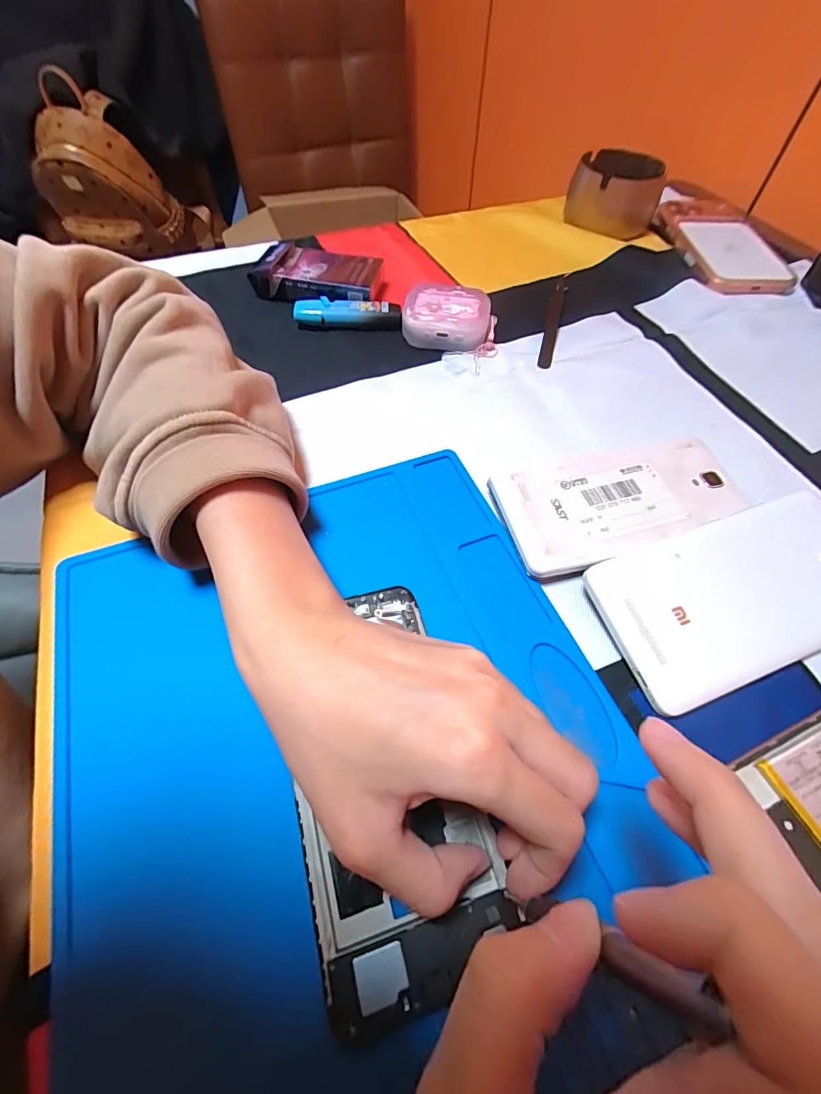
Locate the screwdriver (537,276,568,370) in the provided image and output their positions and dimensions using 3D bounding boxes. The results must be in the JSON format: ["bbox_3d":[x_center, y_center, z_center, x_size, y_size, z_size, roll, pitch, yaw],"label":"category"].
[{"bbox_3d":[0.118,-0.189,0.369,0.012,0.011,0.133,15,58,8],"label":"screwdriver"}]

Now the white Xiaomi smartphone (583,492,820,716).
[{"bbox_3d":[0.168,0.023,0.227,0.149,0.015,0.074,-17,60,-12],"label":"white Xiaomi smartphone"}]

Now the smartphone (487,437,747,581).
[{"bbox_3d":[0.121,-0.026,0.258,0.143,0.014,0.063,-15,59,-11],"label":"smartphone"}]

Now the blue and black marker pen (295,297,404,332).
[{"bbox_3d":[-0.050,-0.186,0.361,0.083,0.015,0.020,2,57,-1],"label":"blue and black marker pen"}]

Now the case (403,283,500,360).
[{"bbox_3d":[0.030,-0.173,0.344,0.070,0.029,0.045,4,57,1],"label":"case"}]

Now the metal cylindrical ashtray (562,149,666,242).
[{"bbox_3d":[0.204,-0.353,0.453,0.085,0.048,0.091,1,57,-1],"label":"metal cylindrical ashtray"}]

